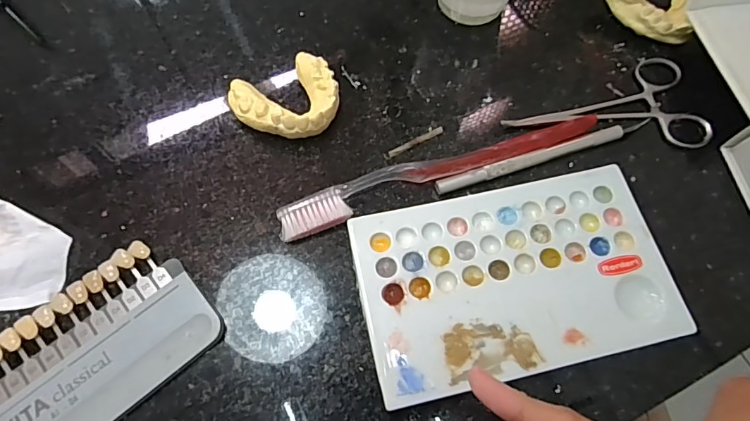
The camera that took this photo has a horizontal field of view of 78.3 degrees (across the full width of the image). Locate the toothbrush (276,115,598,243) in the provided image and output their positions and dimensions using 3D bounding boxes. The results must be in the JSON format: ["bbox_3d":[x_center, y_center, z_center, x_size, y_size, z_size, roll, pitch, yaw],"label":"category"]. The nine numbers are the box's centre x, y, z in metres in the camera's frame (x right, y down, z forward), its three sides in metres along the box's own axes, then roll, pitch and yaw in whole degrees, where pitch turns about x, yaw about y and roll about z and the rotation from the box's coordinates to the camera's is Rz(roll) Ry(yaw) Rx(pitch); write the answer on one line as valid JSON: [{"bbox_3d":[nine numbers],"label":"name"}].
[{"bbox_3d":[0.038,-0.025,0.258,0.188,0.010,0.024,-21,68,-9],"label":"toothbrush"}]

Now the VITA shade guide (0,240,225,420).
[{"bbox_3d":[-0.148,0.078,0.212,0.147,0.011,0.066,-38,72,-15],"label":"VITA shade guide"}]

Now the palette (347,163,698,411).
[{"bbox_3d":[0.069,0.034,0.234,0.151,0.011,0.092,-12,67,-6],"label":"palette"}]

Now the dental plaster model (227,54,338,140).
[{"bbox_3d":[-0.048,-0.063,0.267,0.060,0.019,0.051,-33,70,-14],"label":"dental plaster model"}]

